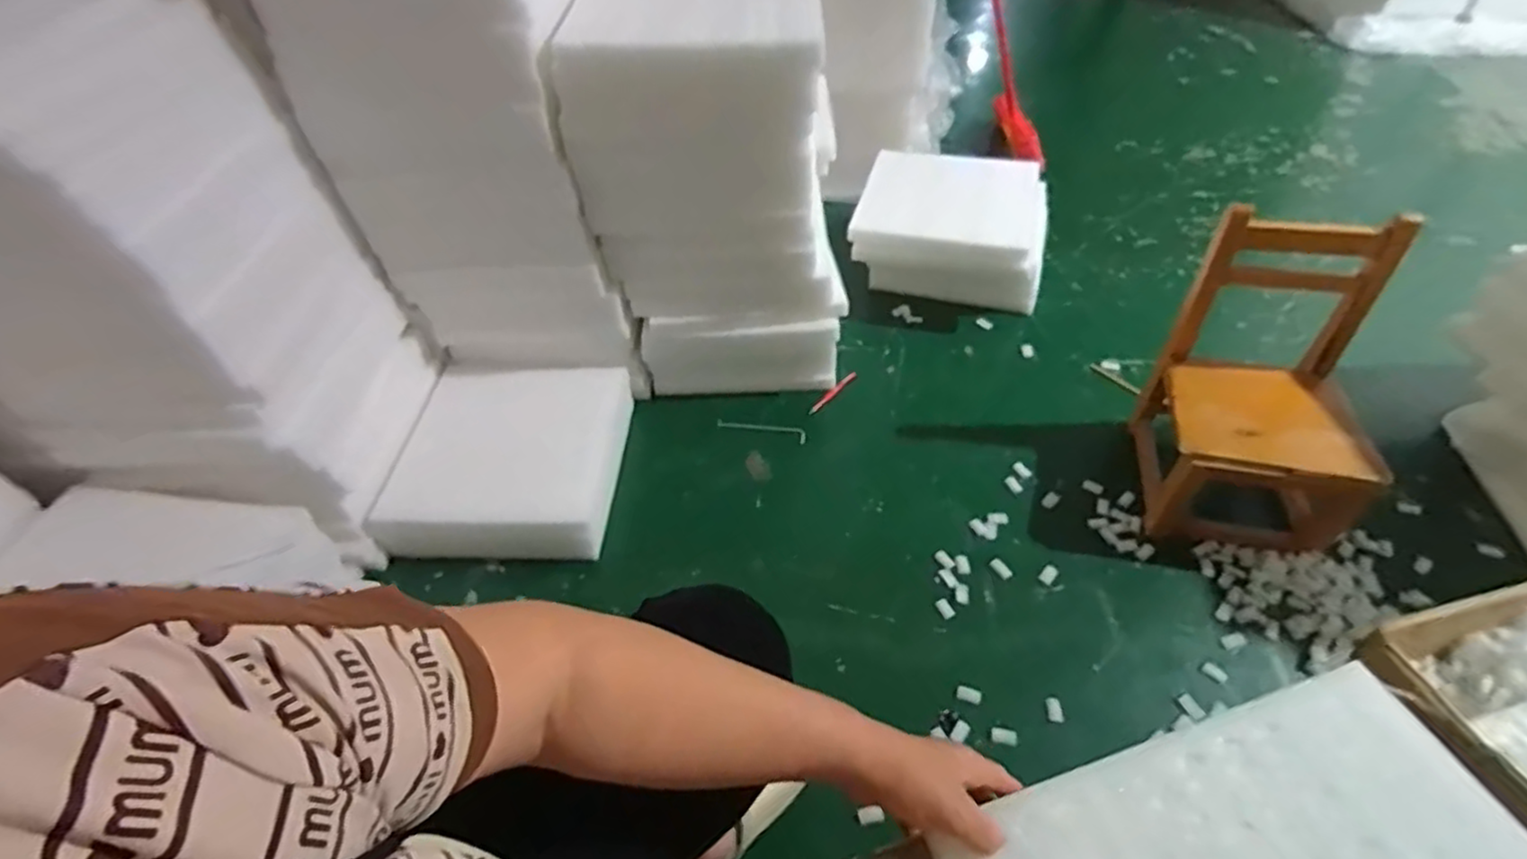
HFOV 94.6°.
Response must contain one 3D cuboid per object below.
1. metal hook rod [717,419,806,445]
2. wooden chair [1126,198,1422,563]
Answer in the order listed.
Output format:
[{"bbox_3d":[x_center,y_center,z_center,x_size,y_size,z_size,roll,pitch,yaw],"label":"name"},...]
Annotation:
[{"bbox_3d":[-0.003,0.001,1.294,0.168,0.009,0.031,9,50,12],"label":"metal hook rod"},{"bbox_3d":[0.742,-0.050,1.030,0.262,0.389,0.289,9,50,12],"label":"wooden chair"}]

